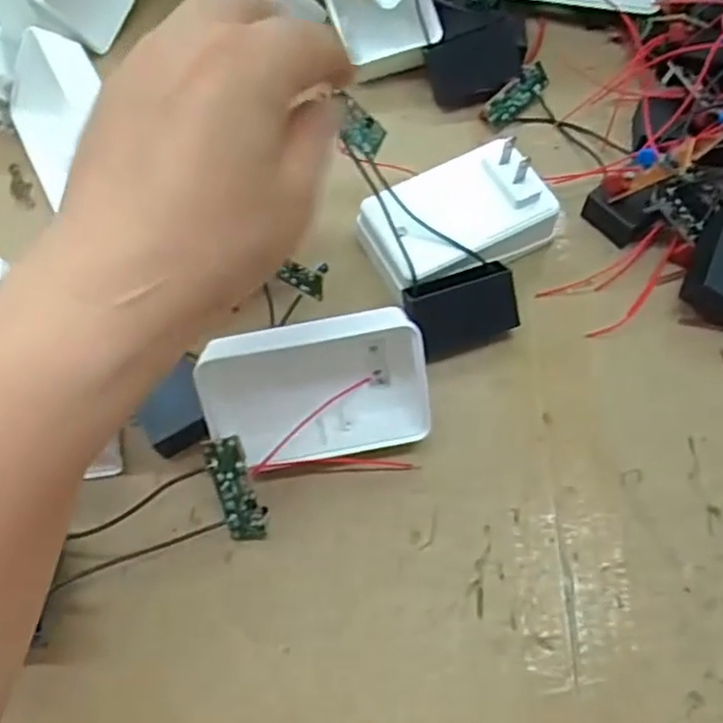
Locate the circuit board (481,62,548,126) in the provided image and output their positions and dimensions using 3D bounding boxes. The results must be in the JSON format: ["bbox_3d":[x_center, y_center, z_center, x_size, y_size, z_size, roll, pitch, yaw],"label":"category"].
[{"bbox_3d":[0.086,-0.147,0.379,0.044,0.004,0.016,-44,113,-10],"label":"circuit board"}]

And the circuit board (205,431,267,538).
[{"bbox_3d":[-0.052,0.053,0.282,0.016,0.005,0.045,-17,102,-5],"label":"circuit board"}]

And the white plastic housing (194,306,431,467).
[{"bbox_3d":[-0.019,0.013,0.292,0.088,0.059,0.029,-12,25,-6],"label":"white plastic housing"}]

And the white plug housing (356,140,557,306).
[{"bbox_3d":[0.047,-0.066,0.330,0.090,0.037,0.060,-26,67,-9],"label":"white plug housing"}]

